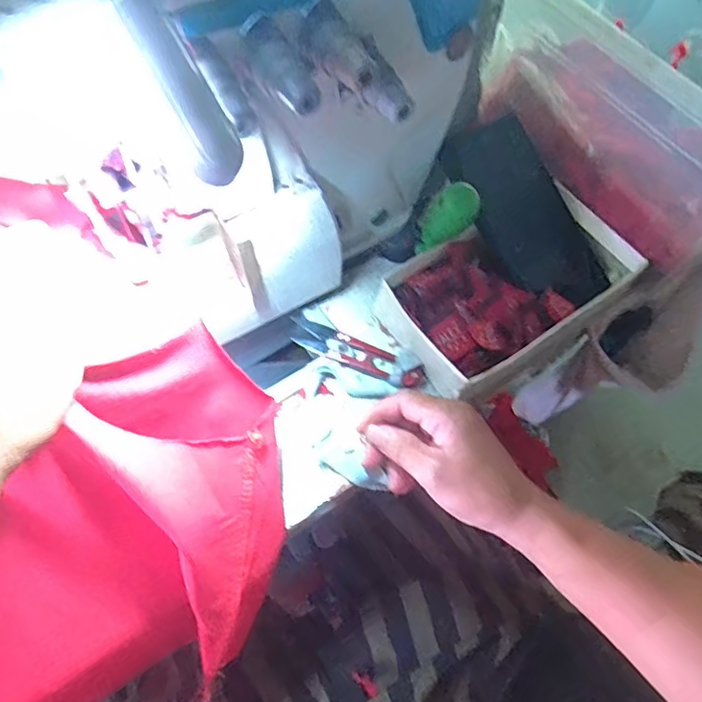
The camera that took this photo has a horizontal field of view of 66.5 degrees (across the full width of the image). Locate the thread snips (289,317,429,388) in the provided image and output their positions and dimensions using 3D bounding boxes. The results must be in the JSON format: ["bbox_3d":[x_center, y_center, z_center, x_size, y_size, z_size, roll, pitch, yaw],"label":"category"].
[{"bbox_3d":[0.004,0.001,0.396,0.103,0.014,0.022,23,61,9],"label":"thread snips"}]

